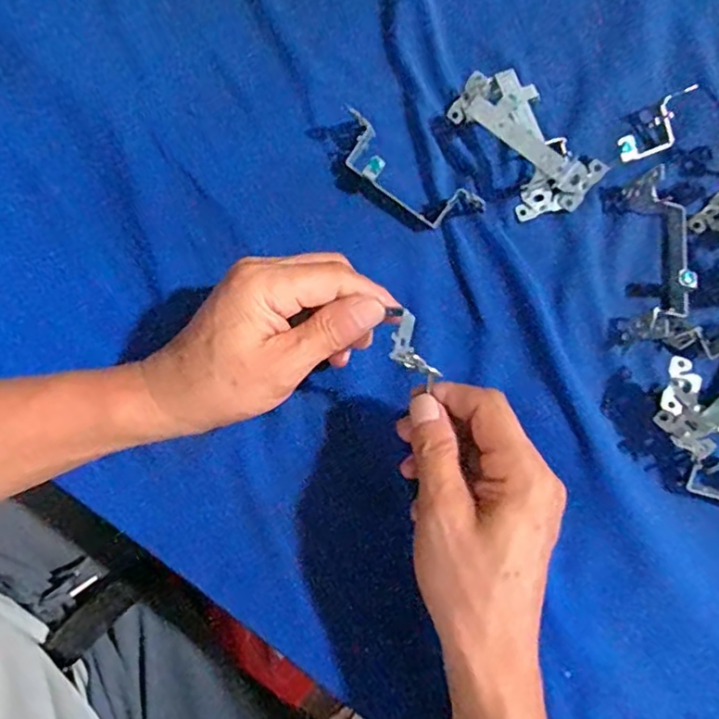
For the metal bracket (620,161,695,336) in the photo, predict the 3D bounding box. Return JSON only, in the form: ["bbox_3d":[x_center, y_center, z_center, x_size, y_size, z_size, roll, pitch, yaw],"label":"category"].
[{"bbox_3d":[0.185,-0.064,0.359,0.040,0.020,0.103,5,78,2],"label":"metal bracket"}]

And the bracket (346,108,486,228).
[{"bbox_3d":[0.029,-0.115,0.370,0.101,0.020,0.034,35,81,7],"label":"bracket"}]

